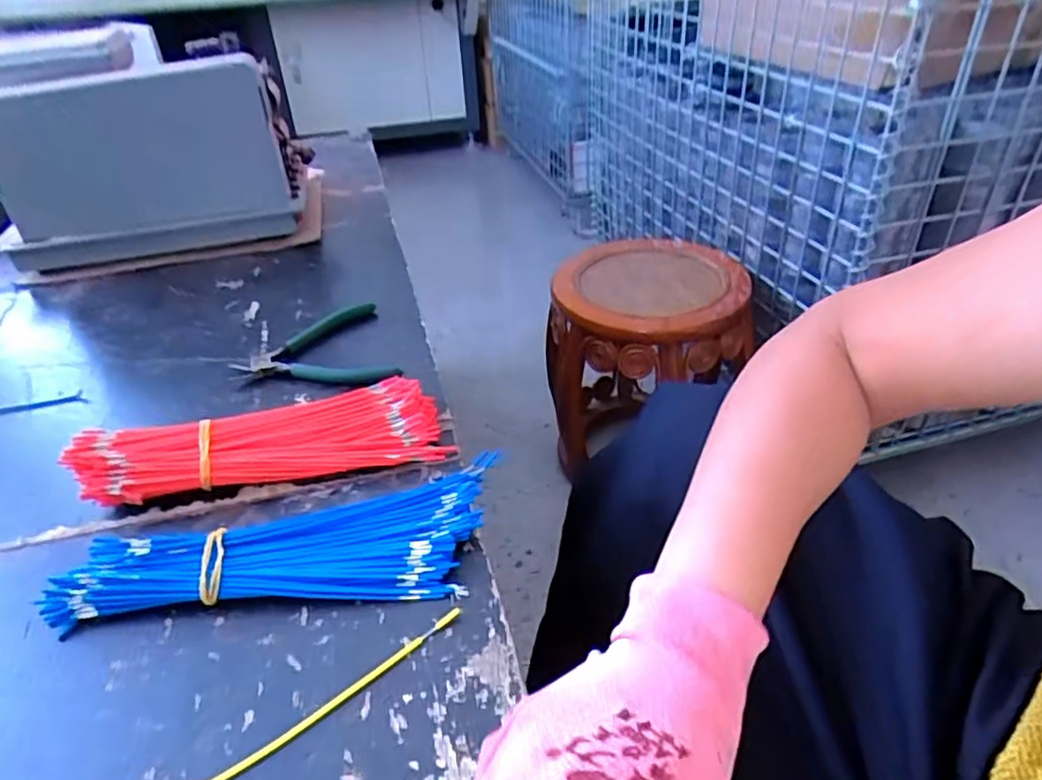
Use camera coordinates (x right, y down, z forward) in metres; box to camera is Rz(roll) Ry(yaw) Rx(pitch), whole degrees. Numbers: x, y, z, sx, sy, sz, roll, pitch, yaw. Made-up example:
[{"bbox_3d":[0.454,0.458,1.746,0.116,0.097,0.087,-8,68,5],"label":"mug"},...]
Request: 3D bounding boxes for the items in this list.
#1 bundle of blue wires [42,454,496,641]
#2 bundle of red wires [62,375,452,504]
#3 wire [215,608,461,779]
[{"bbox_3d":[-0.148,0.100,0.414,0.262,0.021,0.098,-9,37,-7],"label":"bundle of blue wires"},{"bbox_3d":[-0.185,0.035,0.485,0.252,0.041,0.076,-10,37,-8],"label":"bundle of red wires"},{"bbox_3d":[-0.127,0.175,0.326,0.227,0.004,0.013,-26,48,-25],"label":"wire"}]

